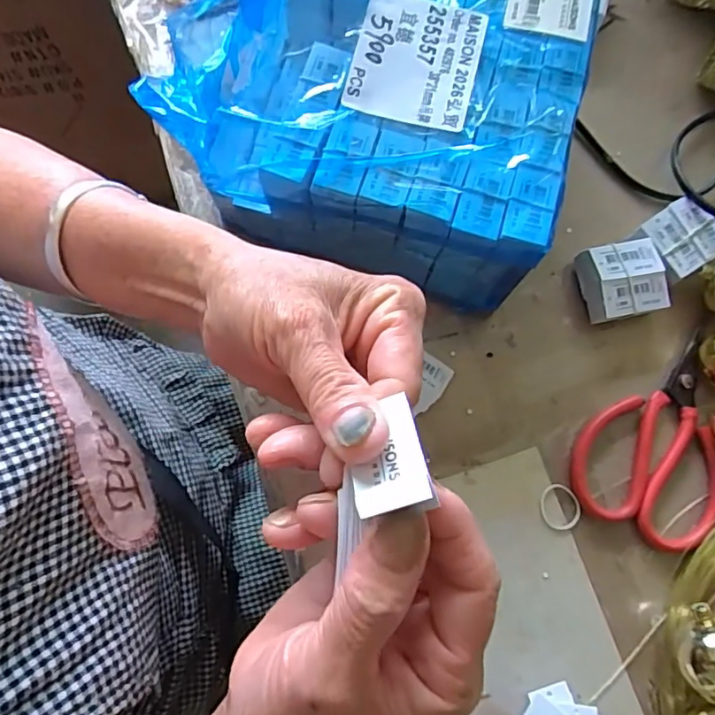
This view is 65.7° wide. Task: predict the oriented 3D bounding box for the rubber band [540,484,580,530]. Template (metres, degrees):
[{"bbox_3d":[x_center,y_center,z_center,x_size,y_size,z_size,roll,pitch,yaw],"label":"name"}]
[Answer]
[{"bbox_3d":[0.109,0.080,0.298,0.021,0.004,0.024,-10,78,-3],"label":"rubber band"}]

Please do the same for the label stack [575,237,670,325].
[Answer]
[{"bbox_3d":[0.151,-0.042,0.319,0.043,0.025,0.042,-13,78,-4],"label":"label stack"}]

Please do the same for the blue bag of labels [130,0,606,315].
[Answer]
[{"bbox_3d":[0.005,-0.133,0.301,0.201,0.089,0.161,17,73,-3],"label":"blue bag of labels"}]

